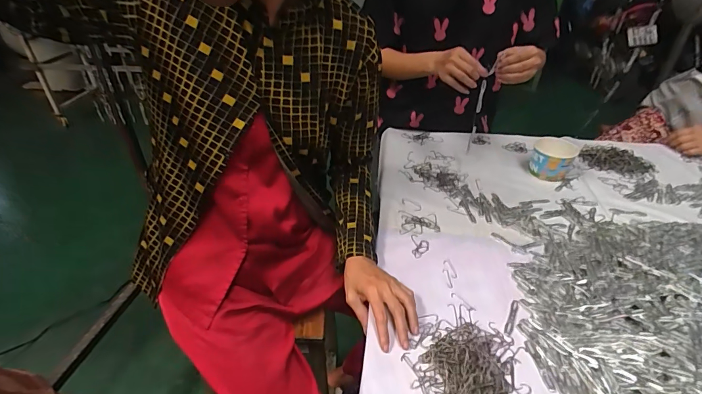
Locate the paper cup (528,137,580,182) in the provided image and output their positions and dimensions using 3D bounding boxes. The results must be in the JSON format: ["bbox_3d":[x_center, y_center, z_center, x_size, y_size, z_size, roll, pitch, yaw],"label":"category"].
[{"bbox_3d":[0.458,-0.087,0.855,0.091,0.073,0.105,27,43,31],"label":"paper cup"}]

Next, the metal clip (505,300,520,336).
[{"bbox_3d":[0.239,0.178,0.557,0.010,0.004,0.067,19,39,23],"label":"metal clip"}]

